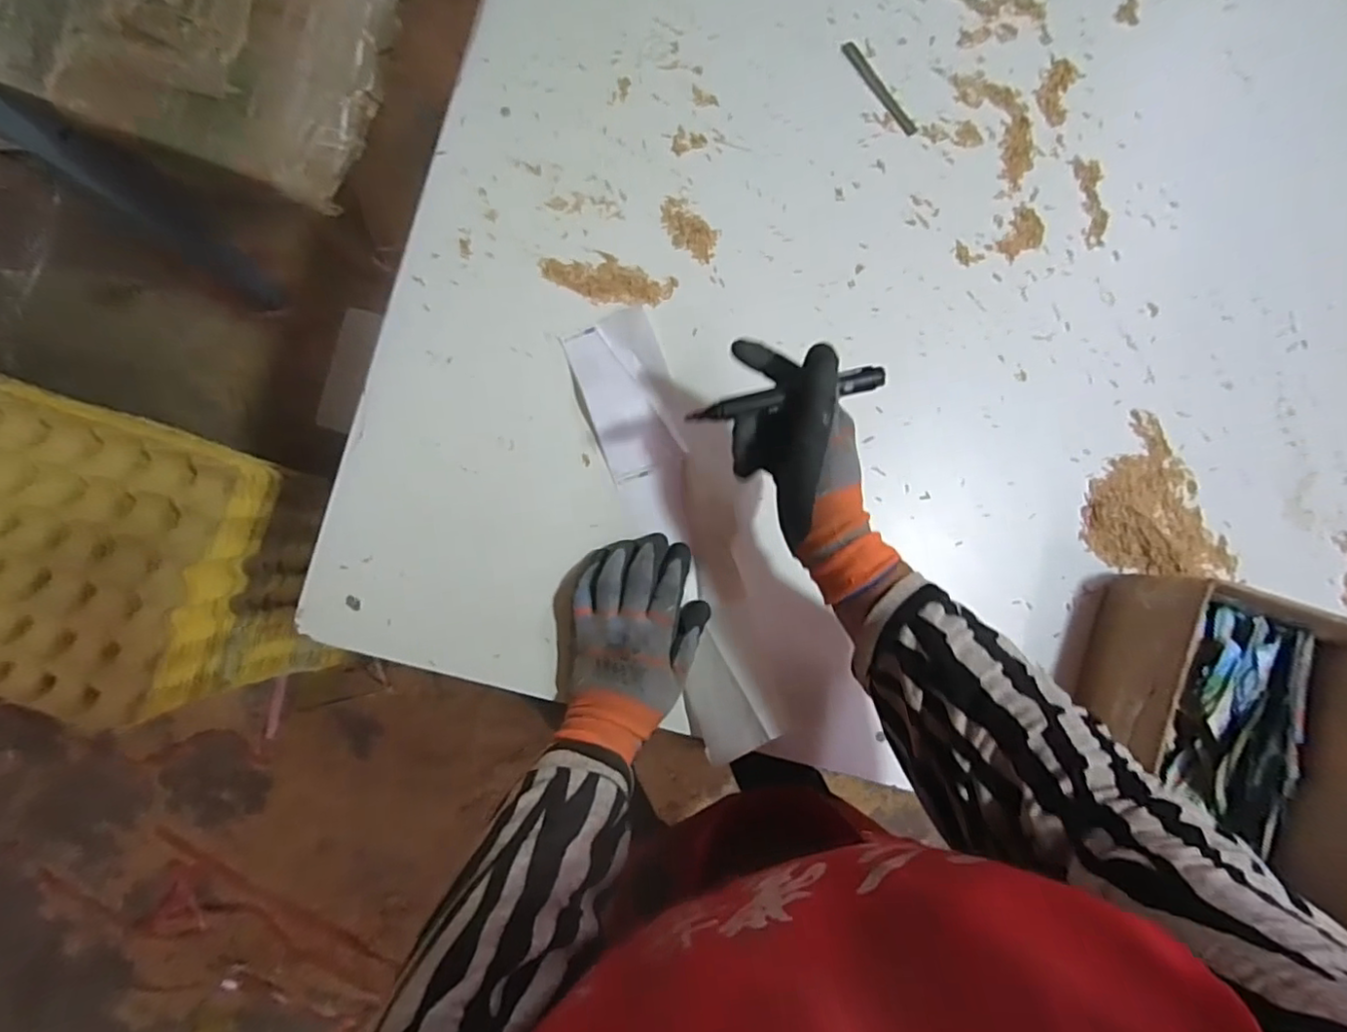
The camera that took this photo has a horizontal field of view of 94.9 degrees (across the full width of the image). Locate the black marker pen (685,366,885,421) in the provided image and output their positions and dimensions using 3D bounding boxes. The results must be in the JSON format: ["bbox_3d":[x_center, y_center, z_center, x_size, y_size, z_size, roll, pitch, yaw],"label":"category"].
[{"bbox_3d":[0.073,-0.078,0.403,0.127,0.007,0.016,-11,85,5],"label":"black marker pen"}]

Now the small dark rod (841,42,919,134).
[{"bbox_3d":[0.180,-0.373,0.539,0.013,0.004,0.098,-36,89,-8],"label":"small dark rod"}]

